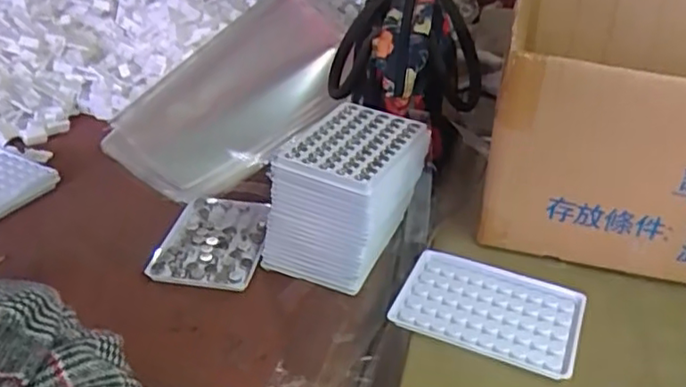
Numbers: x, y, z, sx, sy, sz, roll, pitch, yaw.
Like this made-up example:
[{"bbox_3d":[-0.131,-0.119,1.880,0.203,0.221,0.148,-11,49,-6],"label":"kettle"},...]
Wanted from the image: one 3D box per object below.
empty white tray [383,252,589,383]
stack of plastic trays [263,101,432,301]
[{"bbox_3d":[0.109,0.089,0.484,0.131,0.017,0.088,13,33,21],"label":"empty white tray"},{"bbox_3d":[0.007,0.006,0.574,0.102,0.122,0.119,17,35,26],"label":"stack of plastic trays"}]

